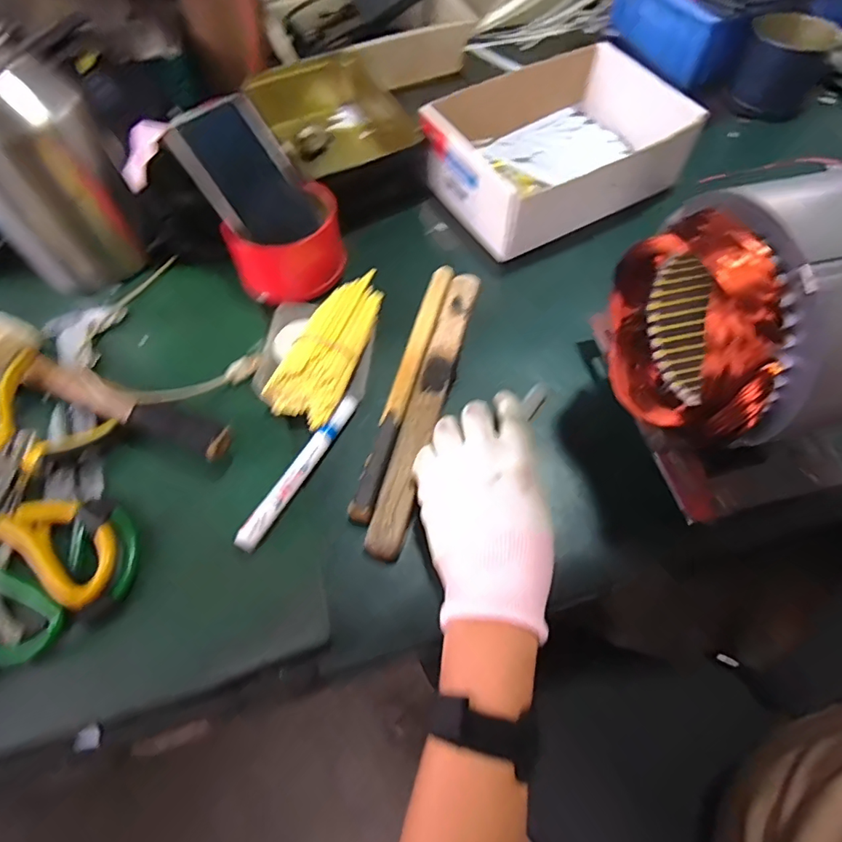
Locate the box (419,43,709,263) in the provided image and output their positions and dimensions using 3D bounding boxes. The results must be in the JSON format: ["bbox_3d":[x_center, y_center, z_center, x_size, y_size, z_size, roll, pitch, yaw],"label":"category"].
[{"bbox_3d":[0.139,-0.305,0.545,0.246,0.077,0.189,-28,65,-13],"label":"box"}]

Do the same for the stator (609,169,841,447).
[{"bbox_3d":[0.228,-0.064,0.311,0.172,0.135,0.130,-11,63,-3],"label":"stator"}]

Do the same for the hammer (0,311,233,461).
[{"bbox_3d":[-0.273,-0.016,0.419,0.260,0.044,0.072,24,65,14],"label":"hammer"}]

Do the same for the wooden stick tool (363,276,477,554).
[{"bbox_3d":[0.008,-0.021,0.427,0.027,0.023,0.277,14,63,8],"label":"wooden stick tool"}]

